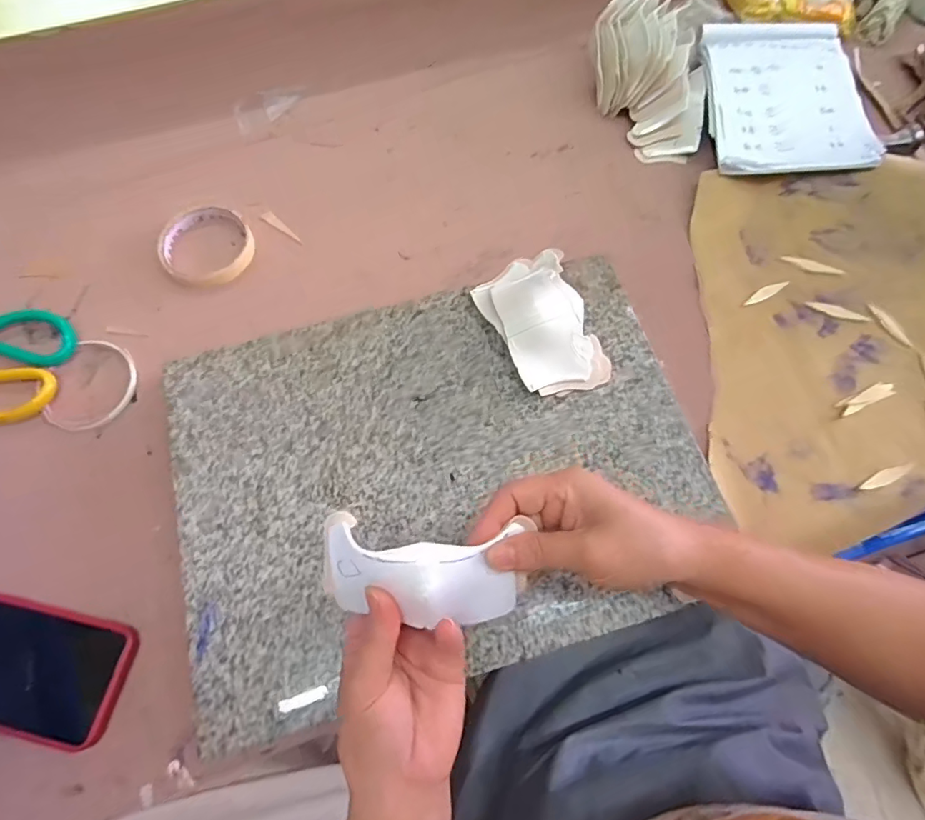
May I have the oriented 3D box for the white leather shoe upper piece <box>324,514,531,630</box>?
[{"bbox_3d":[-0.023,0.087,0.300,0.110,0.030,0.060,11,73,-4],"label":"white leather shoe upper piece"}]

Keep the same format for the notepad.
[{"bbox_3d":[0.323,-0.317,0.536,0.144,0.014,0.194,0,71,3],"label":"notepad"}]

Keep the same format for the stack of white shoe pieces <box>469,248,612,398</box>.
[{"bbox_3d":[0.064,-0.073,0.433,0.081,0.043,0.127,-21,69,-7],"label":"stack of white shoe pieces"}]

